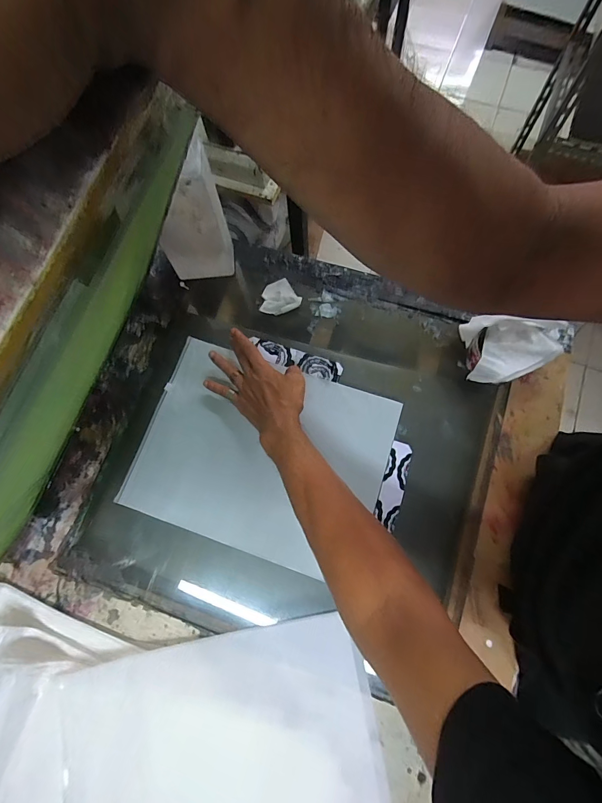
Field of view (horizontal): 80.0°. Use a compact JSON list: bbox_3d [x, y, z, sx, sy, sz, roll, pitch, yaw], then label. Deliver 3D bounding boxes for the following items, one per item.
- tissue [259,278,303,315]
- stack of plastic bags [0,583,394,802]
[{"bbox_3d":[-0.034,-0.168,0.578,0.064,0.029,0.048,-7,74,-1],"label":"tissue"},{"bbox_3d":[-0.184,0.460,0.387,0.569,0.066,0.418,3,74,2],"label":"stack of plastic bags"}]

